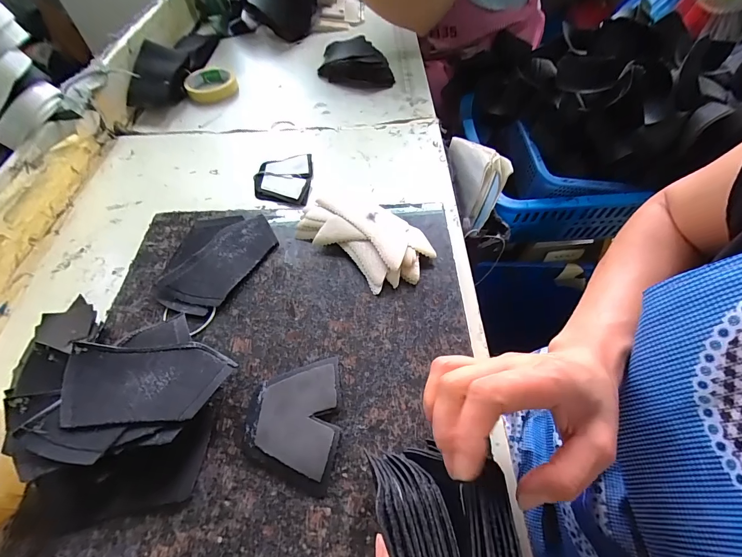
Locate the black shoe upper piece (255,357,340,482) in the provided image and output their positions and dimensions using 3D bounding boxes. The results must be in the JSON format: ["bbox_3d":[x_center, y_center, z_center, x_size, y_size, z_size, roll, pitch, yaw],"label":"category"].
[{"bbox_3d":[-0.058,0.111,0.289,0.062,0.011,0.090,0,55,3],"label":"black shoe upper piece"}]

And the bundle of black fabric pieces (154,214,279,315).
[{"bbox_3d":[-0.172,-0.022,0.386,0.093,0.020,0.134,23,59,18],"label":"bundle of black fabric pieces"}]

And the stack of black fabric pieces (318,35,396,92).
[{"bbox_3d":[-0.034,-0.416,0.660,0.127,0.047,0.166,-8,54,-1],"label":"stack of black fabric pieces"}]

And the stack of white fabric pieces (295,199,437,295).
[{"bbox_3d":[-0.004,-0.048,0.391,0.146,0.027,0.089,36,64,24],"label":"stack of white fabric pieces"}]

